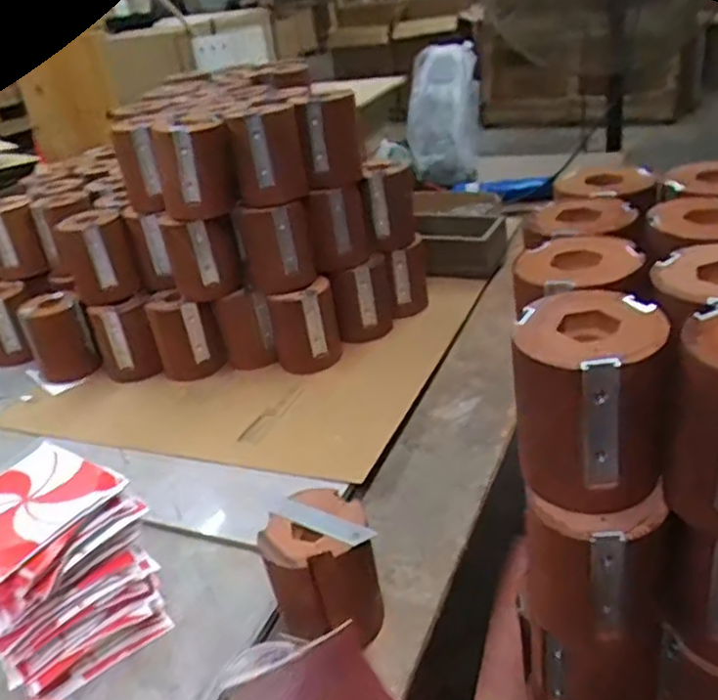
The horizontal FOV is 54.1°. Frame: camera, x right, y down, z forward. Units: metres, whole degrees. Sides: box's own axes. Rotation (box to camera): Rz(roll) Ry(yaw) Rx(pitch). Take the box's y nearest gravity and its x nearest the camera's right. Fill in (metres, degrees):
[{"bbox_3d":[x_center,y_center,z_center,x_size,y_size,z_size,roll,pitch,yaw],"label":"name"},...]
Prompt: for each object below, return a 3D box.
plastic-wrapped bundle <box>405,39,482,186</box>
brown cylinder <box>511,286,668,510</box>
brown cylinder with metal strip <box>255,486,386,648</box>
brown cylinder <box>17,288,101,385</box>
[{"bbox_3d":[0.168,-0.476,1.406,0.137,0.293,0.107,-2,-6,9],"label":"plastic-wrapped bundle"},{"bbox_3d":[0.126,0.028,0.392,0.078,0.098,0.069,4,32,20],"label":"brown cylinder"},{"bbox_3d":[-0.030,0.168,0.522,0.080,0.100,0.082,-18,32,-19],"label":"brown cylinder with metal strip"},{"bbox_3d":[-0.390,-0.015,0.917,0.073,0.099,0.068,-20,32,-22],"label":"brown cylinder"}]

